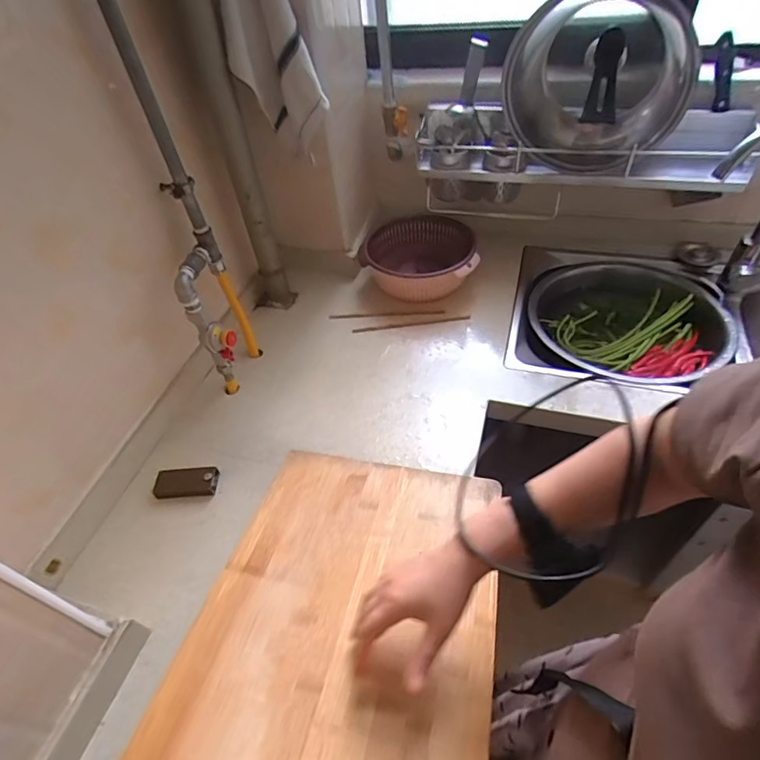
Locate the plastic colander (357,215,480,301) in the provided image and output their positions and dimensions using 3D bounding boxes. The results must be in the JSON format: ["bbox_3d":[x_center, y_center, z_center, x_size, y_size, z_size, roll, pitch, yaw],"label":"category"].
[{"bbox_3d":[0.079,-0.258,1.044,0.245,0.112,0.215,3,48,9],"label":"plastic colander"}]

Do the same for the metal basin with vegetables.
[{"bbox_3d":[0.478,-0.101,0.948,0.352,0.087,0.339,-3,48,4],"label":"metal basin with vegetables"}]

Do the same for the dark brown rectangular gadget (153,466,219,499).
[{"bbox_3d":[-0.302,0.160,0.749,0.093,0.022,0.046,-4,48,3],"label":"dark brown rectangular gadget"}]

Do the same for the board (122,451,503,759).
[{"bbox_3d":[-0.041,0.274,0.526,0.320,0.012,0.493,7,38,11],"label":"board"}]

